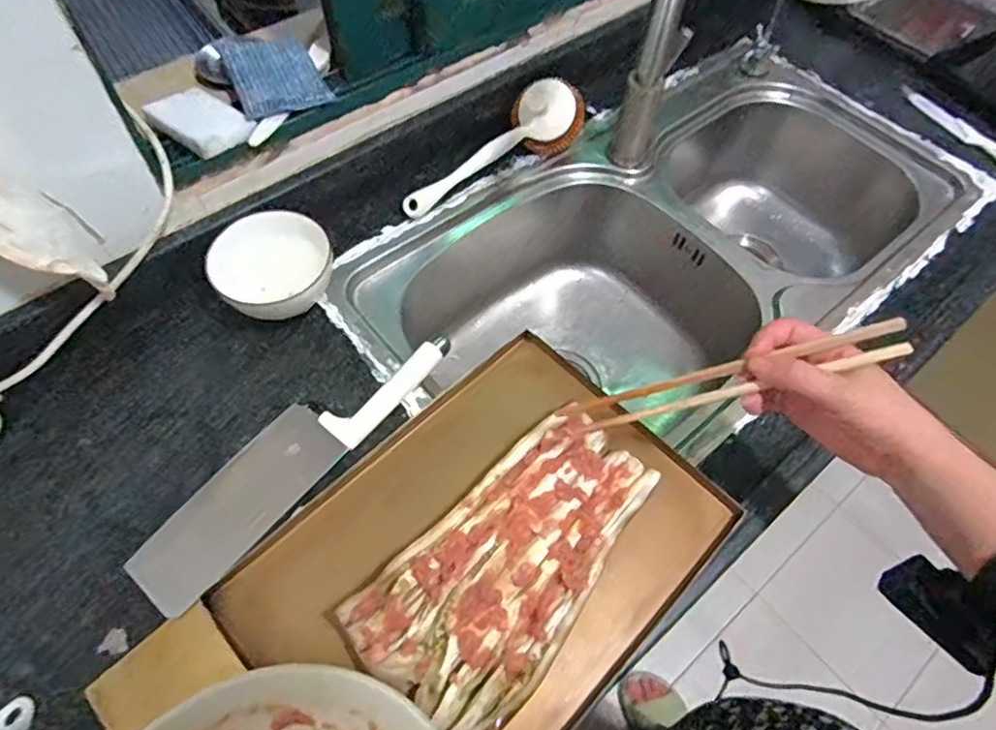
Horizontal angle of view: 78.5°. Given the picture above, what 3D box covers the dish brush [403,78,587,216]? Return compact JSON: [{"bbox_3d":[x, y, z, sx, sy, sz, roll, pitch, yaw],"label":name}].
[{"bbox_3d":[-0.004,-0.241,0.703,0.243,0.072,0.051,-38,66,-5],"label":"dish brush"}]

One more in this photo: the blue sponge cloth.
[{"bbox_3d":[-0.235,-0.307,0.631,0.084,0.016,0.132,-25,63,-16],"label":"blue sponge cloth"}]

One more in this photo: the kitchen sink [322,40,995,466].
[{"bbox_3d":[0.204,-0.105,0.759,0.711,0.198,0.380,-34,66,-21],"label":"kitchen sink"}]

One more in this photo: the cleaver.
[{"bbox_3d":[-0.174,0.070,0.528,0.079,0.017,0.303,35,63,18],"label":"cleaver"}]

